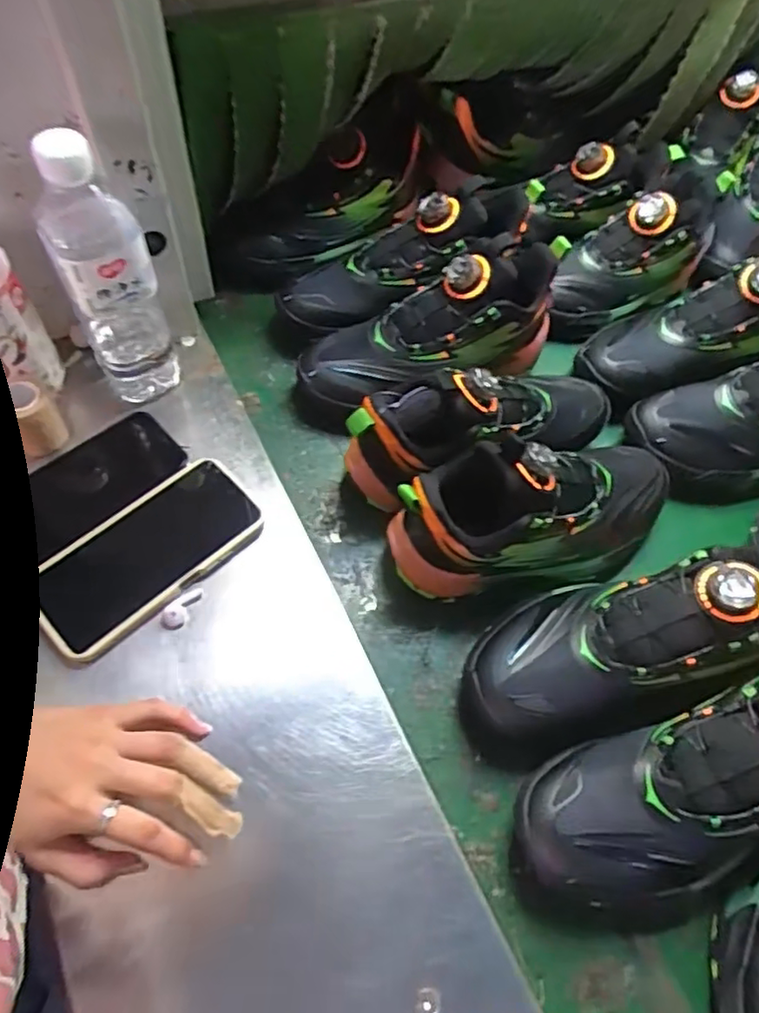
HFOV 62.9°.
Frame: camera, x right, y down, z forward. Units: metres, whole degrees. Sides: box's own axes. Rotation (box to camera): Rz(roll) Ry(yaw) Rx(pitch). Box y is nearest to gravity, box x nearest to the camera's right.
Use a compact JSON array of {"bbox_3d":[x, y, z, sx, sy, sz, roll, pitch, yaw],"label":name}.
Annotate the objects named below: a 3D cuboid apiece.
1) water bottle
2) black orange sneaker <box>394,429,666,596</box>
[{"bbox_3d":[-0.204,-0.172,0.473,0.069,0.216,0.068,-21,64,-16],"label":"water bottle"},{"bbox_3d":[0.133,0.002,0.492,0.246,0.120,0.093,-15,62,-13],"label":"black orange sneaker"}]

